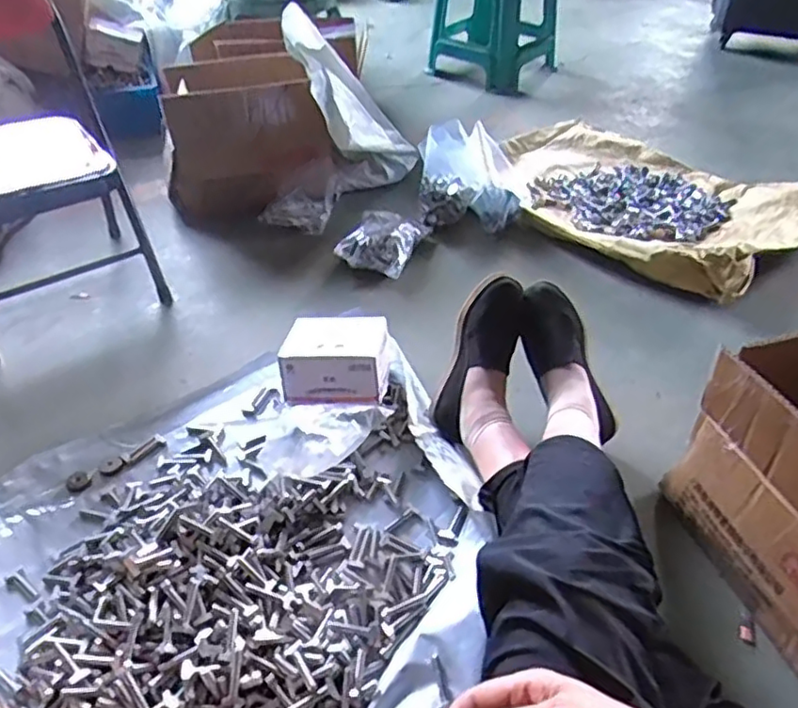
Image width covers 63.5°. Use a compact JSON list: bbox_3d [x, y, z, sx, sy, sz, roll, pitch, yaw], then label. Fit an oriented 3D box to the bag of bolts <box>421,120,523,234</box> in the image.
[{"bbox_3d":[0.151,-0.377,1.375,0.216,0.190,0.128,-5,39,-2],"label":"bag of bolts"}]

